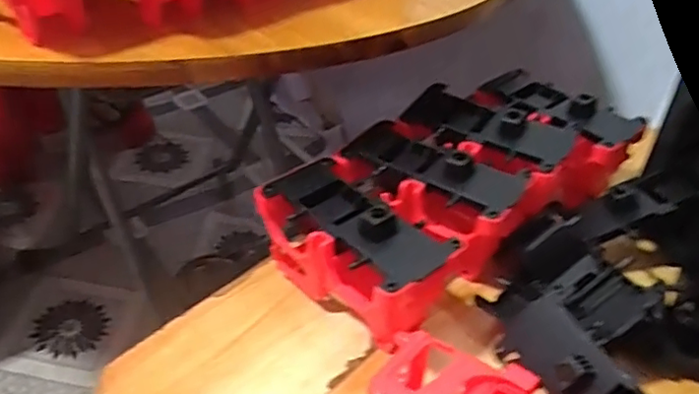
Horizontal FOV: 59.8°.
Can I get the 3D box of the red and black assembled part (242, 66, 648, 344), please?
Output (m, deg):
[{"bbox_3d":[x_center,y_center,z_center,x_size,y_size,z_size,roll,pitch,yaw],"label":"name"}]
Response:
[{"bbox_3d":[0.094,-0.013,0.543,0.162,0.095,0.335,34,46,32],"label":"red and black assembled part"}]

